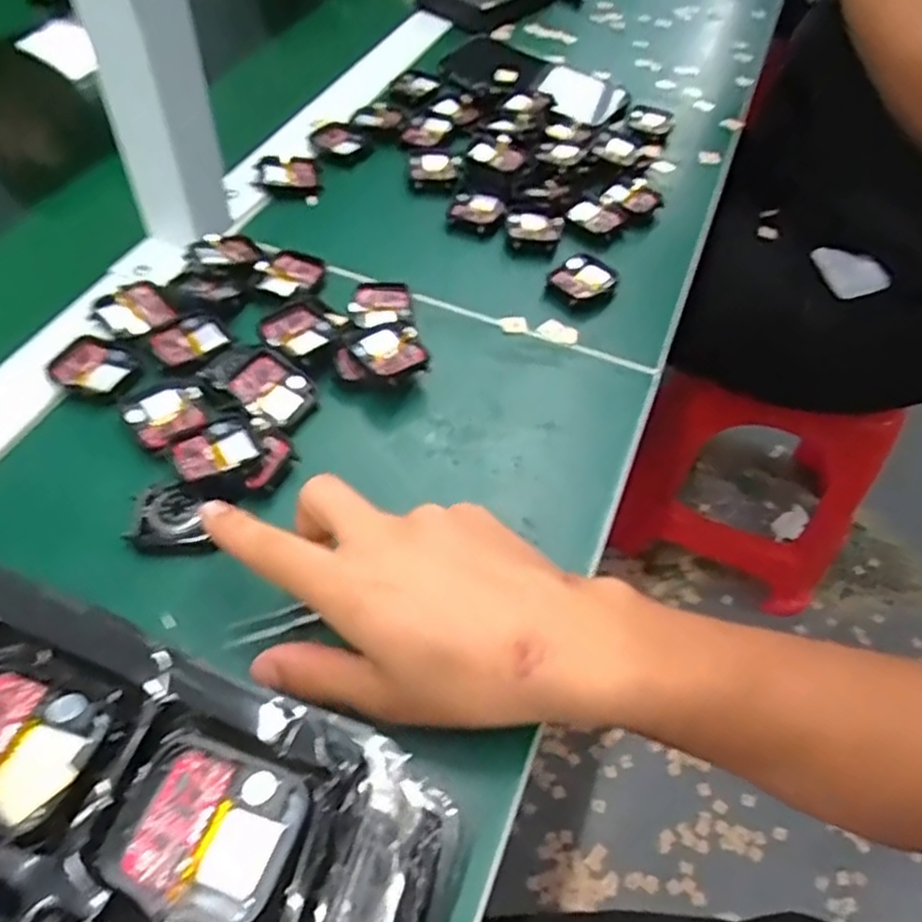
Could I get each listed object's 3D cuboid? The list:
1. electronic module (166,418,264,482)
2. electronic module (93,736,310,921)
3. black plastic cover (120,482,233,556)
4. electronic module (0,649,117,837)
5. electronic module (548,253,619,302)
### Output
[{"bbox_3d":[-0.121,-0.005,0.365,0.043,0.008,0.031,-31,60,-25],"label":"electronic module"},{"bbox_3d":[-0.064,0.093,0.184,0.043,0.007,0.037,18,52,10],"label":"electronic module"},{"bbox_3d":[-0.135,0.027,0.346,0.039,0.010,0.034,0,51,-5],"label":"black plastic cover"},{"bbox_3d":[-0.115,0.071,0.188,0.042,0.005,0.038,21,53,12],"label":"electronic module"},{"bbox_3d":[0.081,-0.120,0.485,0.044,0.011,0.036,-34,61,-27],"label":"electronic module"}]

